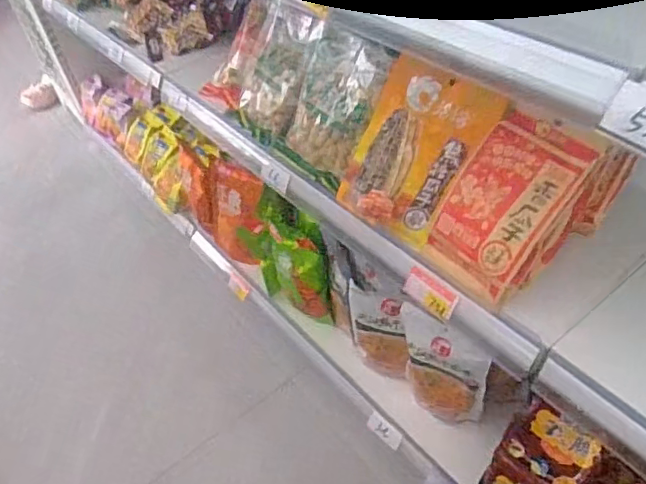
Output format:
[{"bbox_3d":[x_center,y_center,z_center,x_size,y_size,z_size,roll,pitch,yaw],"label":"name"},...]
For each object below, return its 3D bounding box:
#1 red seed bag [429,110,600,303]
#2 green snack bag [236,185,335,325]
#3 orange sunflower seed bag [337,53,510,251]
[{"bbox_3d":[0.210,-0.042,0.650,0.043,0.201,0.129,12,23,-47],"label":"red seed bag"},{"bbox_3d":[-0.069,0.031,1.088,0.201,0.244,0.065,32,58,32],"label":"green snack bag"},{"bbox_3d":[0.115,-0.116,0.720,0.150,0.209,0.030,33,15,19],"label":"orange sunflower seed bag"}]

